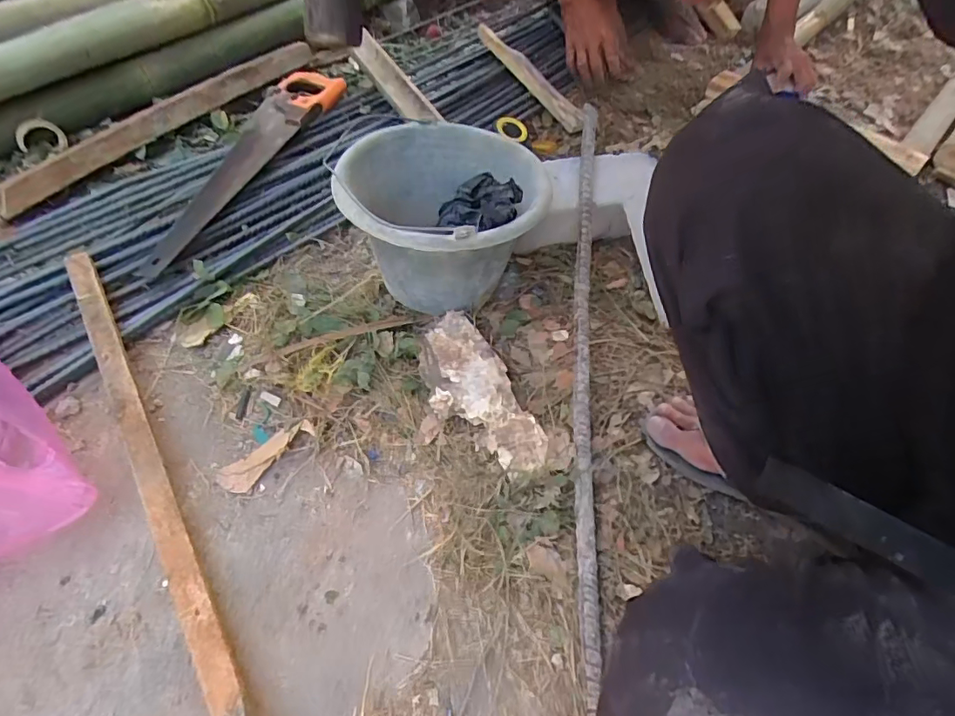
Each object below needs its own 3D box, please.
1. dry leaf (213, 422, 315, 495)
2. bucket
[{"bbox_3d":[-0.228,0.105,0.584,0.109,0.011,0.037,-38,65,-13],"label":"dry leaf"},{"bbox_3d":[-0.042,-0.179,0.699,0.231,0.156,0.246,1,56,-1],"label":"bucket"}]

